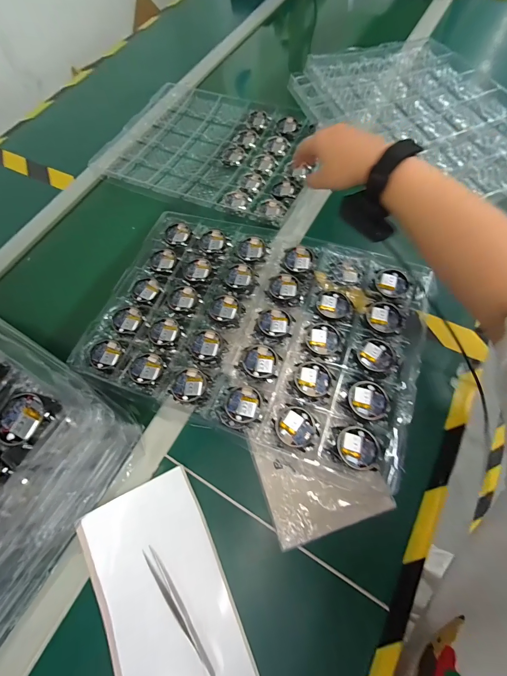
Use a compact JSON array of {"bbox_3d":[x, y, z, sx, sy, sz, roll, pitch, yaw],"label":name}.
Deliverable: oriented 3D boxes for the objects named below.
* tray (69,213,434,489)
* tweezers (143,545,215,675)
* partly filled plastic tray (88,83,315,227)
[{"bbox_3d":[0.002,-0.030,0.389,0.426,0.032,0.292,18,66,10],"label":"tray"},{"bbox_3d":[-0.078,0.281,0.290,0.012,0.008,0.126,-36,69,-14],"label":"tweezers"},{"bbox_3d":[-0.081,-0.386,0.565,0.421,0.027,0.286,24,68,12],"label":"partly filled plastic tray"}]

